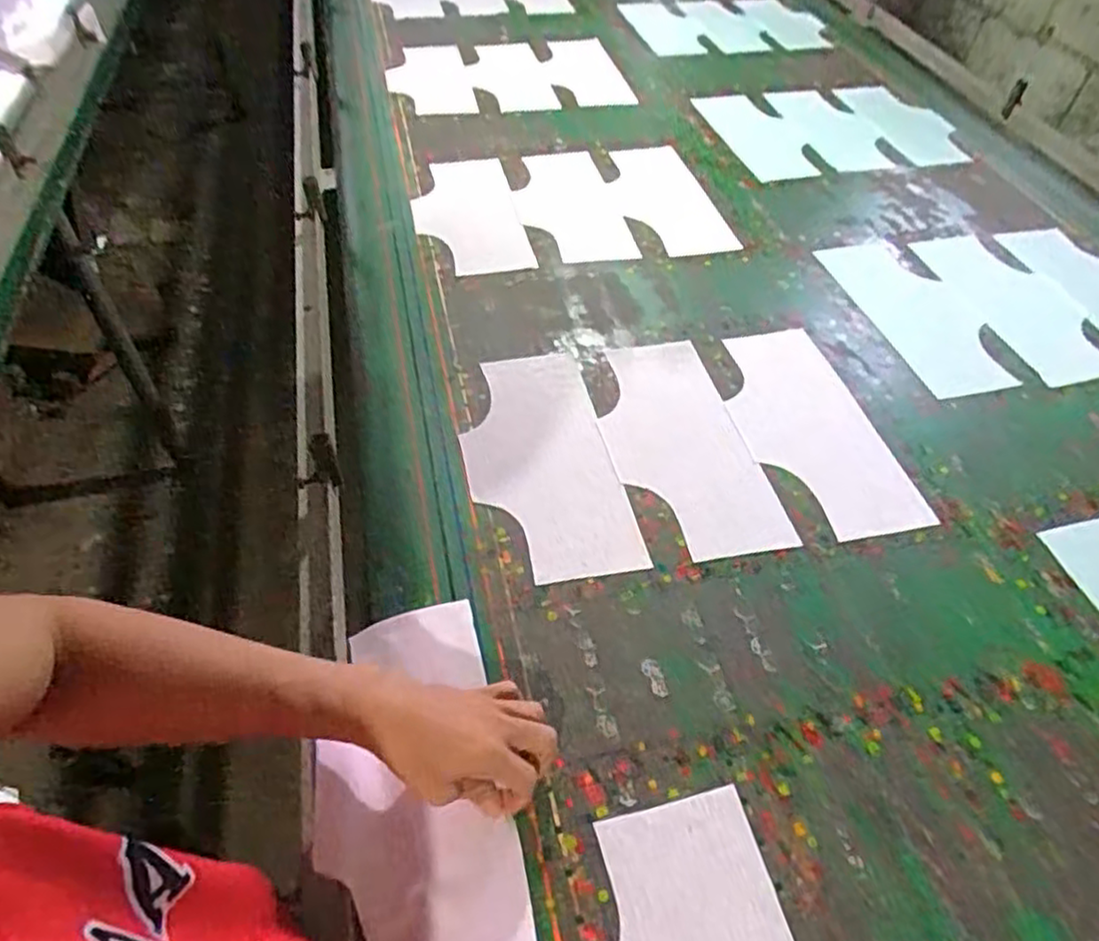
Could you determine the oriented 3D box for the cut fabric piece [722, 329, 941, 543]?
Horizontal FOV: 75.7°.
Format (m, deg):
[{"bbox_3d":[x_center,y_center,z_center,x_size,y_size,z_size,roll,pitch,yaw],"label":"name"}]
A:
[{"bbox_3d":[0.280,-0.056,0.791,0.147,0.010,0.306,-7,47,-5],"label":"cut fabric piece"}]

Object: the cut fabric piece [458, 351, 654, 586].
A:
[{"bbox_3d":[-0.013,-0.020,0.752,0.150,0.009,0.308,-6,46,-11],"label":"cut fabric piece"}]

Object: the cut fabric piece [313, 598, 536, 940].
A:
[{"bbox_3d":[-0.100,0.243,0.528,0.133,0.046,0.295,-8,51,-13],"label":"cut fabric piece"}]

